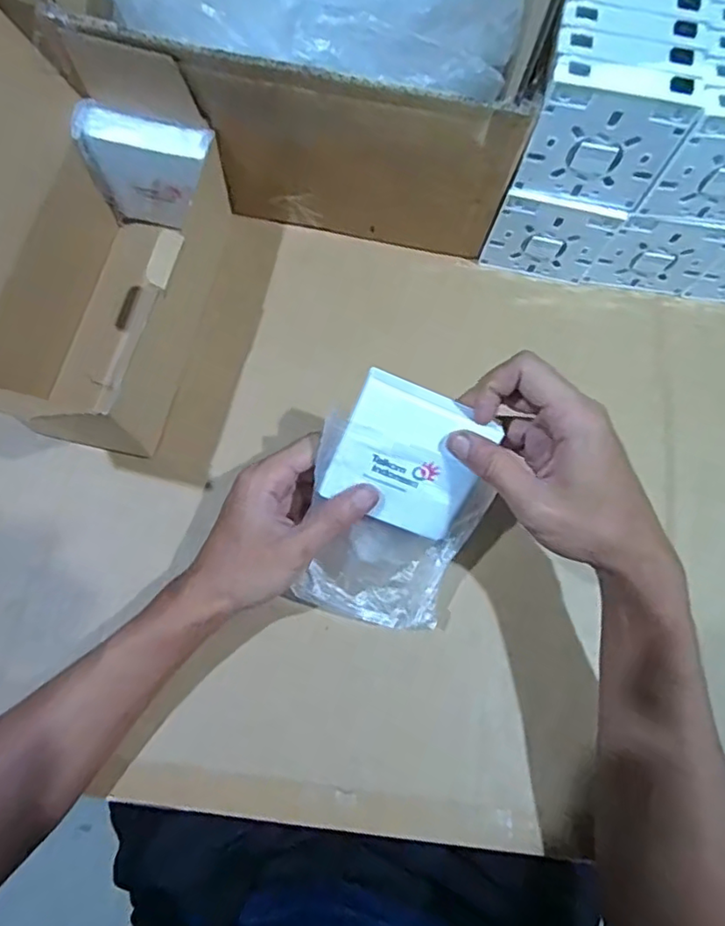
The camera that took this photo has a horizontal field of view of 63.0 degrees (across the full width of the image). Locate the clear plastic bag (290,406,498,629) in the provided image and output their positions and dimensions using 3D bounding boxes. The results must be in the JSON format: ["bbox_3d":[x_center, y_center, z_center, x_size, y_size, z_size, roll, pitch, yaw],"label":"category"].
[{"bbox_3d":[0.013,0.044,0.378,0.109,0.017,0.124,20,109,-8],"label":"clear plastic bag"}]

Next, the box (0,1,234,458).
[{"bbox_3d":[-0.186,-0.142,0.384,0.129,0.179,0.214,11,72,1],"label":"box"}]

